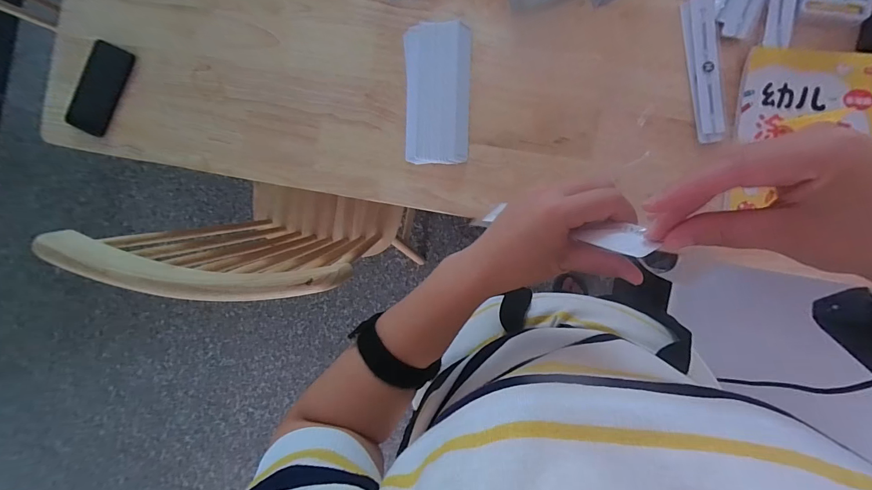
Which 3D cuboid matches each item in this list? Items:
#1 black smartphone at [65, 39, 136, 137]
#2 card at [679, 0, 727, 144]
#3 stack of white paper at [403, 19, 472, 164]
[{"bbox_3d":[-0.560,-0.260,0.621,0.071,0.017,0.147,24,92,5],"label":"black smartphone"},{"bbox_3d":[0.380,-0.256,0.527,0.045,0.007,0.219,-6,89,5],"label":"card"},{"bbox_3d":[0.003,-0.227,0.564,0.098,0.027,0.207,-1,90,5],"label":"stack of white paper"}]

